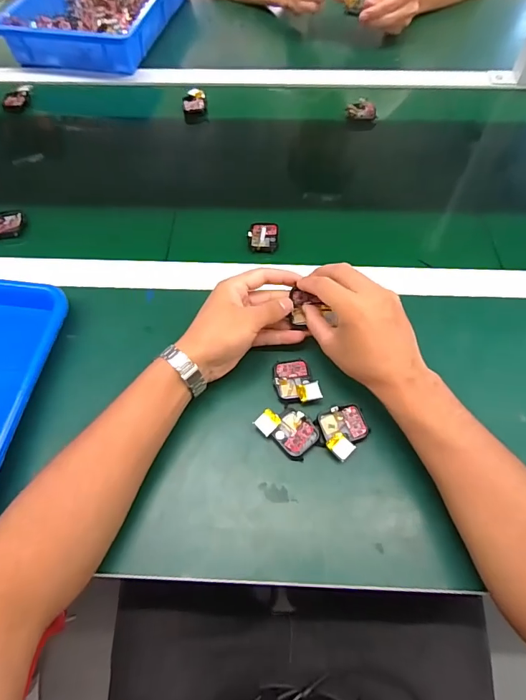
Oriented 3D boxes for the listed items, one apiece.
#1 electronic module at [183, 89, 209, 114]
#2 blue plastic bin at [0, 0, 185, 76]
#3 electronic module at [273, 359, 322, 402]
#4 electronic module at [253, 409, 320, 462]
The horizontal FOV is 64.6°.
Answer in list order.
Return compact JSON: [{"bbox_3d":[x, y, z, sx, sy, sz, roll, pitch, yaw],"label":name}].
[{"bbox_3d":[-0.110,-0.396,0.674,0.037,0.034,0.034,-11,62,-6],"label":"electronic module"},{"bbox_3d":[-0.301,-0.649,0.794,0.246,0.074,0.373,11,62,6],"label":"blue plastic bin"},{"bbox_3d":[0.033,0.031,0.422,0.042,0.011,0.051,-14,62,-7],"label":"electronic module"},{"bbox_3d":[0.025,0.076,0.402,0.054,0.018,0.040,34,67,18],"label":"electronic module"}]

